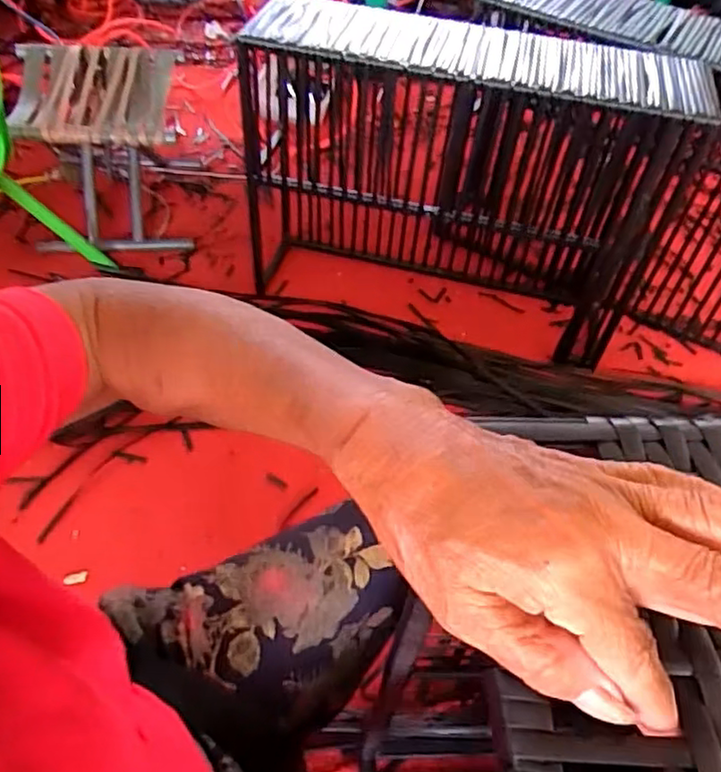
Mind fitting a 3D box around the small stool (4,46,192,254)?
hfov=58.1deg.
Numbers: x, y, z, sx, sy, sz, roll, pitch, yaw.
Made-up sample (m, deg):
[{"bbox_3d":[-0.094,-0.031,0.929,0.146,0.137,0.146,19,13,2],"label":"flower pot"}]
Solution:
[{"bbox_3d":[-0.526,-0.493,1.354,0.293,0.318,0.343,-9,51,-11],"label":"small stool"}]

